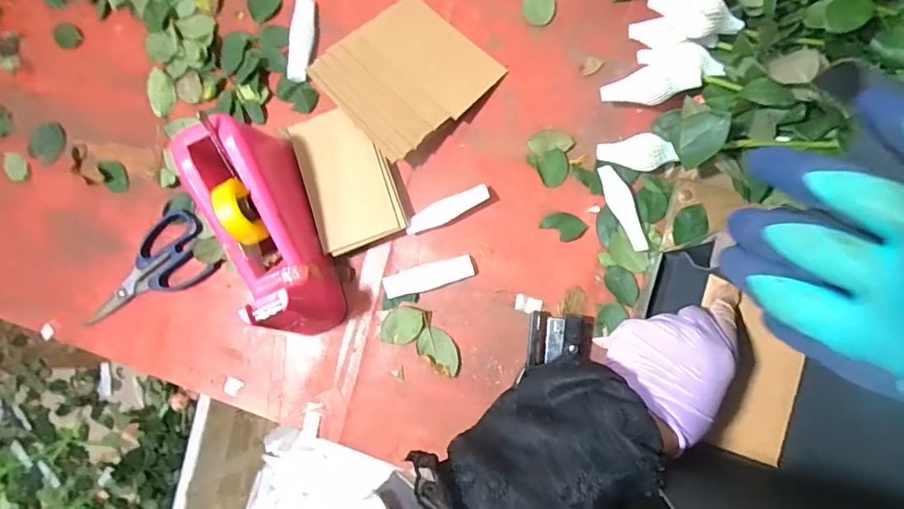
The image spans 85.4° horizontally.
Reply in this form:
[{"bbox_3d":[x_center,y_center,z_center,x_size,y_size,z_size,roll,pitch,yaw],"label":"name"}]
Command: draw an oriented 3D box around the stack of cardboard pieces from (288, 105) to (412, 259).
[{"bbox_3d":[-0.103,-0.076,0.494,0.087,0.024,0.136,-18,84,-2],"label":"stack of cardboard pieces"}]

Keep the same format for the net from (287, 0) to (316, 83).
[{"bbox_3d":[-0.161,-0.228,0.523,0.026,0.014,0.092,9,84,1],"label":"net"}]

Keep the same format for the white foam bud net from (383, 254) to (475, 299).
[{"bbox_3d":[-0.023,0.022,0.484,0.088,0.008,0.024,-17,84,-2],"label":"white foam bud net"}]

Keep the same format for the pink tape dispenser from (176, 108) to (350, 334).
[{"bbox_3d":[-0.172,-0.020,0.463,0.083,0.108,0.203,-23,85,-3],"label":"pink tape dispenser"}]

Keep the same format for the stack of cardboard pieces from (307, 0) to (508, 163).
[{"bbox_3d":[-0.045,-0.182,0.493,0.141,0.022,0.134,-42,86,-4],"label":"stack of cardboard pieces"}]

